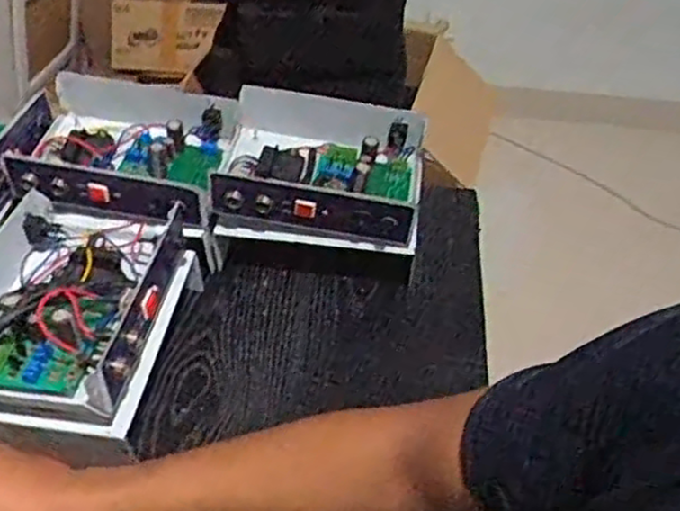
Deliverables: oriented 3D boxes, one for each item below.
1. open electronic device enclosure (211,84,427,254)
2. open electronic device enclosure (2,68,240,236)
[{"bbox_3d":[-0.020,-0.093,0.751,0.210,0.067,0.162,5,46,4],"label":"open electronic device enclosure"},{"bbox_3d":[-0.220,-0.113,0.761,0.235,0.063,0.171,3,46,3],"label":"open electronic device enclosure"}]

